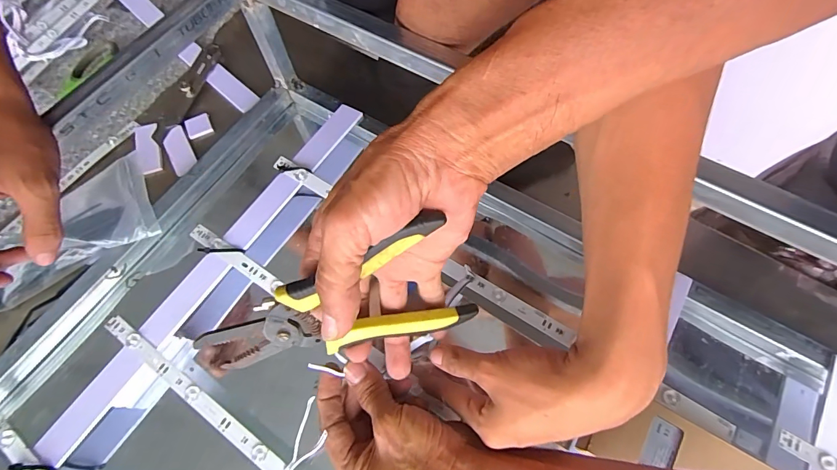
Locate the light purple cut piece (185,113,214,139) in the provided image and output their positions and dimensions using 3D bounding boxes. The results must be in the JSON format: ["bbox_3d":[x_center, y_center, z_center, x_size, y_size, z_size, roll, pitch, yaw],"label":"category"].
[{"bbox_3d":[-0.266,-0.131,0.489,0.029,0.007,0.027,-24,67,-11],"label":"light purple cut piece"}]

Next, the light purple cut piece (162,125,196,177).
[{"bbox_3d":[-0.281,-0.099,0.475,0.026,0.004,0.063,-23,75,-25],"label":"light purple cut piece"}]

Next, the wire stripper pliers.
[{"bbox_3d":[-0.045,0.050,0.260,0.163,0.100,0.017,-26,45,12],"label":"wire stripper pliers"}]

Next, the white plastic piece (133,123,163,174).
[{"bbox_3d":[-0.318,-0.103,0.474,0.026,0.008,0.079,-23,67,-10],"label":"white plastic piece"}]

